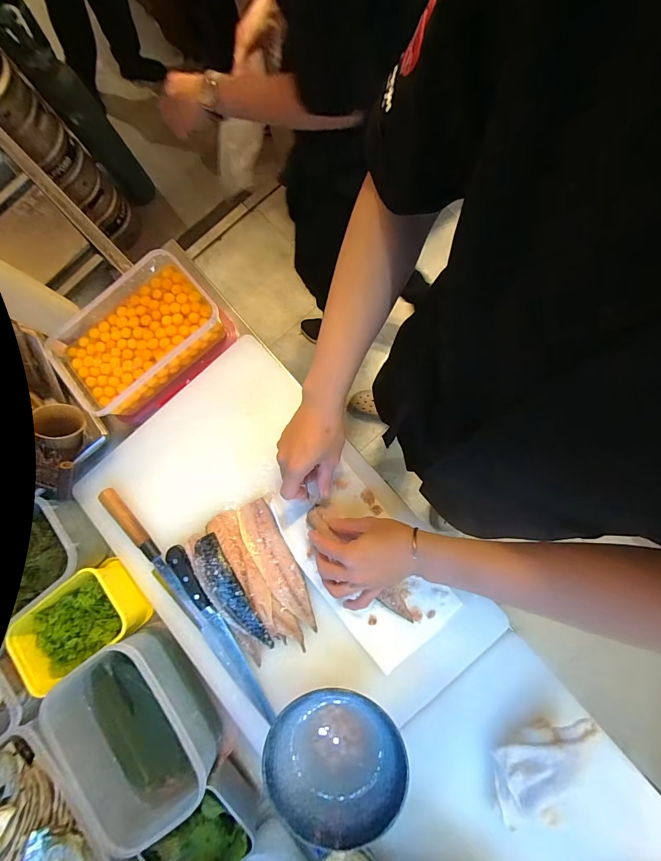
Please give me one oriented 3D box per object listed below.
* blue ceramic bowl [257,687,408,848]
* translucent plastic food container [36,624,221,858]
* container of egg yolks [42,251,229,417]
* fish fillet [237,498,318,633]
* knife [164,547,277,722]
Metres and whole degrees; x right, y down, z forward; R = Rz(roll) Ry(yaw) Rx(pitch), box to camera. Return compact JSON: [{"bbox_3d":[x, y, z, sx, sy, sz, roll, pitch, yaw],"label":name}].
[{"bbox_3d":[0.005,0.423,0.456,0.172,0.060,0.171,-1,82,5],"label":"blue ceramic bowl"},{"bbox_3d":[-0.269,0.415,0.488,0.167,0.086,0.223,-43,80,-1],"label":"translucent plastic food container"},{"bbox_3d":[-0.322,-0.163,0.578,0.259,0.053,0.185,-40,80,-1],"label":"container of egg yolks"},{"bbox_3d":[-0.080,0.201,0.525,0.053,0.017,0.201,-29,80,1],"label":"fish fillet"},{"bbox_3d":[-0.171,0.298,0.523,0.043,0.023,0.274,-33,80,0],"label":"knife"}]

